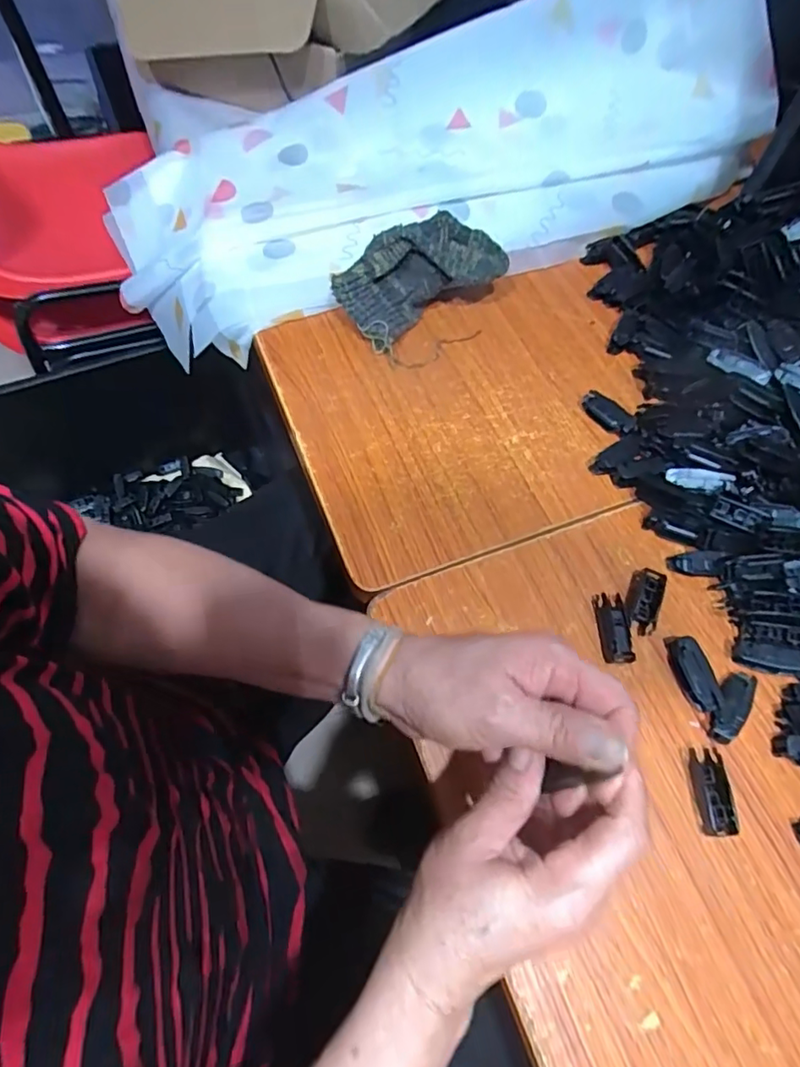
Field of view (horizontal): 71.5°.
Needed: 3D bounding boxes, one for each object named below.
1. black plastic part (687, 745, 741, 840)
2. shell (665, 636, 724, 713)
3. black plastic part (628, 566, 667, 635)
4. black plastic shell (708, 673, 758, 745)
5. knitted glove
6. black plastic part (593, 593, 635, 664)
[{"bbox_3d":[0.193,0.160,0.344,0.017,0.014,0.048,-1,64,-4],"label":"black plastic part"},{"bbox_3d":[0.198,0.093,0.375,0.017,0.018,0.051,-16,66,-11],"label":"shell"},{"bbox_3d":[0.175,0.048,0.397,0.019,0.014,0.048,21,65,8],"label":"black plastic part"},{"bbox_3d":[0.218,0.113,0.366,0.016,0.018,0.049,36,68,14],"label":"black plastic shell"},{"bbox_3d":[0.018,-0.226,0.493,0.143,0.074,0.064,-29,69,-16],"label":"knitted glove"},{"bbox_3d":[0.148,0.065,0.386,0.020,0.014,0.049,0,64,-3],"label":"black plastic part"}]

